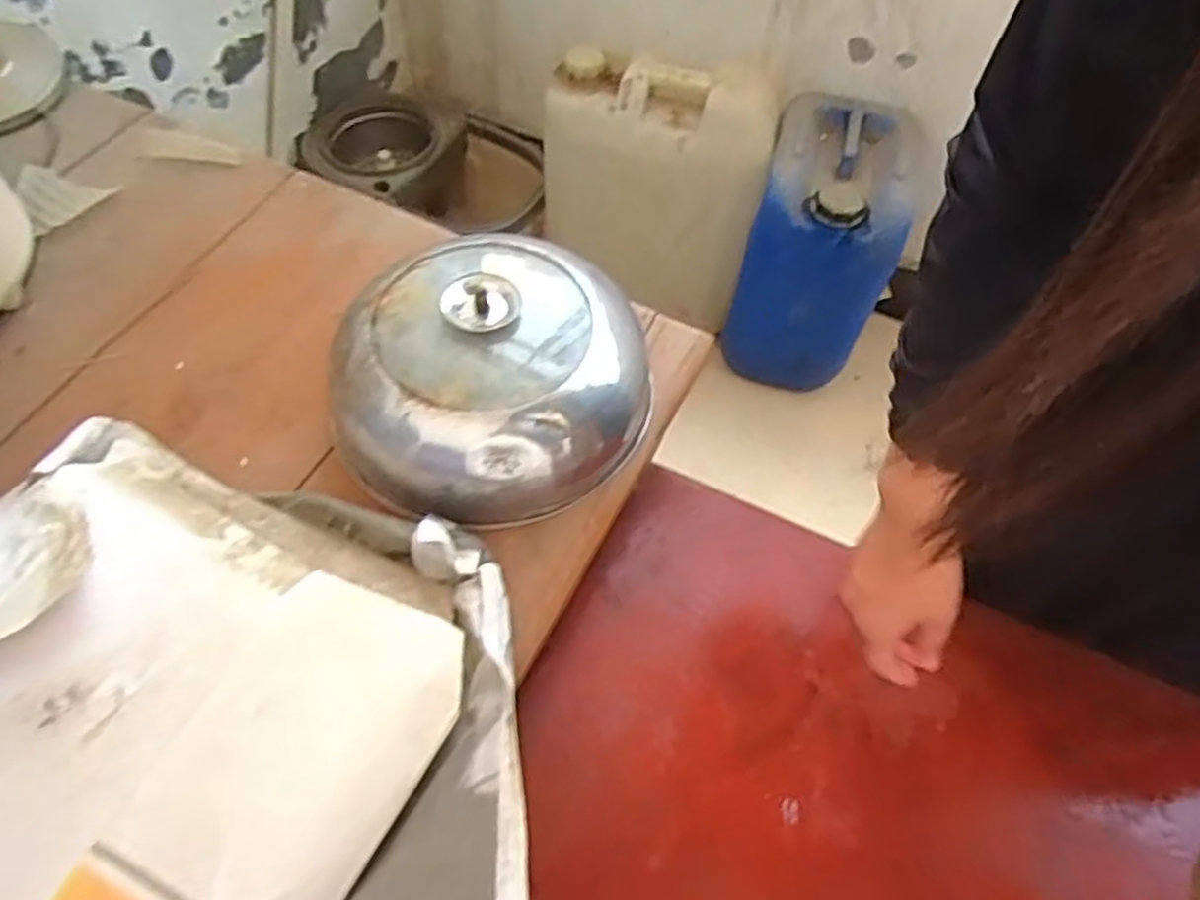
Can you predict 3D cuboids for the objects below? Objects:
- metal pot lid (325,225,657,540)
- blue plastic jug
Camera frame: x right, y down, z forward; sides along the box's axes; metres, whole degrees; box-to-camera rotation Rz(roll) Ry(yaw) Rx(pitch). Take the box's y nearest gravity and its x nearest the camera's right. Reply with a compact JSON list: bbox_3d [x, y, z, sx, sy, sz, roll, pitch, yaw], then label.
[{"bbox_3d":[-0.081,-0.060,0.594,0.210,0.101,0.237,31,62,16],"label":"metal pot lid"},{"bbox_3d":[0.354,-0.329,1.272,0.204,0.396,0.260,15,59,7],"label":"blue plastic jug"}]

